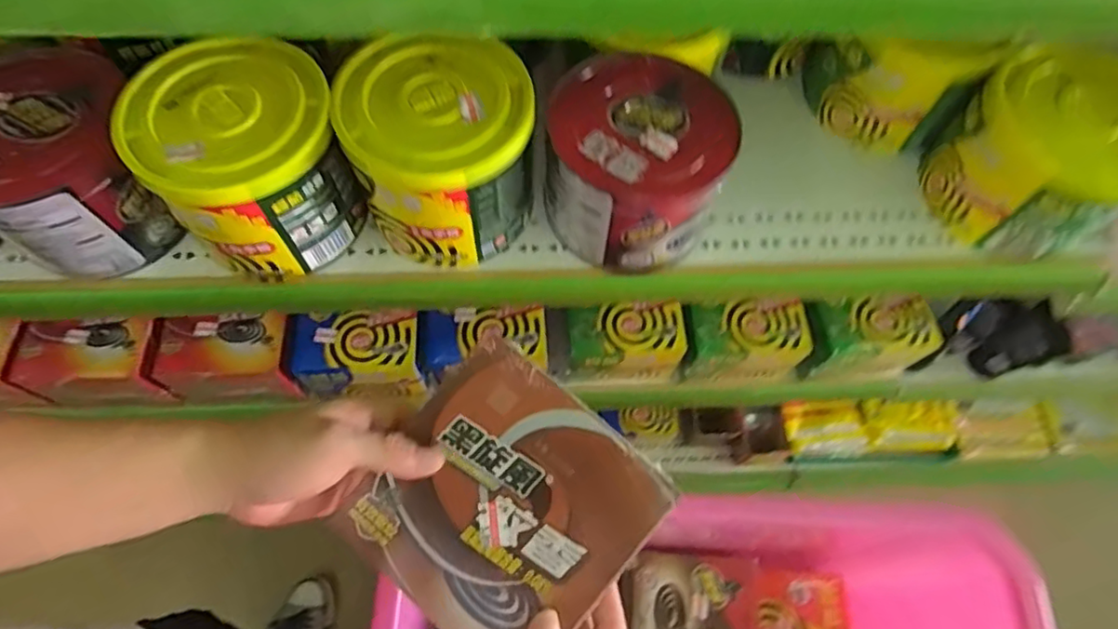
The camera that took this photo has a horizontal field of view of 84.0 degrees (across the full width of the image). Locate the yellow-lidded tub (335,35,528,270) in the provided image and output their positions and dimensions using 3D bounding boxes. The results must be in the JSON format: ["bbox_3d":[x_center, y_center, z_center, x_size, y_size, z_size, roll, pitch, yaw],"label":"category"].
[{"bbox_3d":[-0.085,-0.119,0.463,0.124,0.114,0.123,1,67,-2],"label":"yellow-lidded tub"}]

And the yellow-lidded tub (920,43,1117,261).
[{"bbox_3d":[0.369,-0.119,0.476,0.109,0.110,0.129,-33,72,-15],"label":"yellow-lidded tub"}]

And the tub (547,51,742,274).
[{"bbox_3d":[0.058,-0.113,0.476,0.132,0.101,0.129,1,67,-2],"label":"tub"}]

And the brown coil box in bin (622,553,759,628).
[{"bbox_3d":[0.141,0.328,0.648,0.137,0.028,0.140,3,67,-1],"label":"brown coil box in bin"}]

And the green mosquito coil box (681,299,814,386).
[{"bbox_3d":[0.219,0.036,0.756,0.136,0.096,0.073,0,67,-2],"label":"green mosquito coil box"}]

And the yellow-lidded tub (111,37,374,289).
[{"bbox_3d":[-0.219,-0.110,0.454,0.128,0.110,0.127,1,67,-2],"label":"yellow-lidded tub"}]

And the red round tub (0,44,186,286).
[{"bbox_3d":[-0.362,-0.108,0.453,0.123,0.102,0.134,1,67,-2],"label":"red round tub"}]

